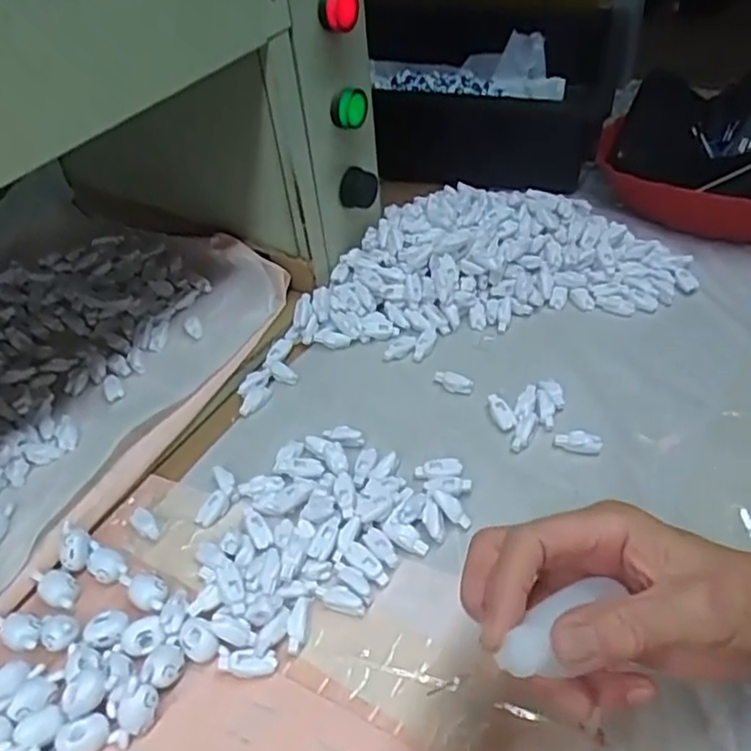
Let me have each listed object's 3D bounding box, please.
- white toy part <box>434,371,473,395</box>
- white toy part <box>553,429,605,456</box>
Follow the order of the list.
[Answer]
[{"bbox_3d":[0.054,0.005,0.471,0.030,0.013,0.010,23,51,25],"label":"white toy part"},{"bbox_3d":[0.129,0.042,0.422,0.030,0.008,0.015,3,46,7],"label":"white toy part"}]

